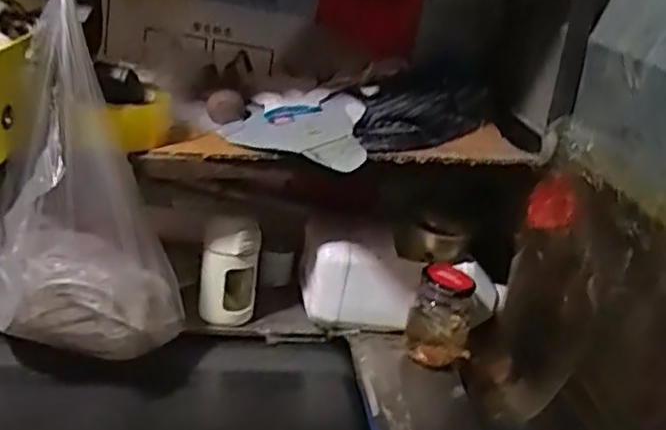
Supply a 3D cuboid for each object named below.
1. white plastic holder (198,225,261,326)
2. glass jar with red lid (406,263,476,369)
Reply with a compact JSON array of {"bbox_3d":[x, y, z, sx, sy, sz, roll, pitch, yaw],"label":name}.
[{"bbox_3d":[-0.141,0.088,0.964,0.075,0.138,0.043,4,23,-5],"label":"white plastic holder"},{"bbox_3d":[0.145,0.142,0.951,0.084,0.144,0.066,9,23,6],"label":"glass jar with red lid"}]

